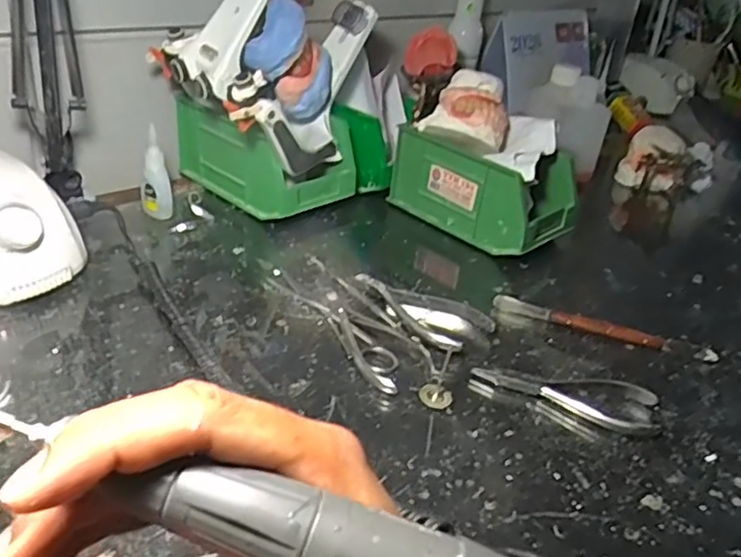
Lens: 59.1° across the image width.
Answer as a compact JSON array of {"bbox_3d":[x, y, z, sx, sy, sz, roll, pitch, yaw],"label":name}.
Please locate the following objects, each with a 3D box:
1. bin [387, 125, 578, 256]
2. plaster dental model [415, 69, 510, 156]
[{"bbox_3d":[0.116,-0.097,0.666,0.165,0.085,0.094,31,38,33],"label":"bin"},{"bbox_3d":[0.094,-0.163,0.634,0.083,0.057,0.064,17,32,15],"label":"plaster dental model"}]

